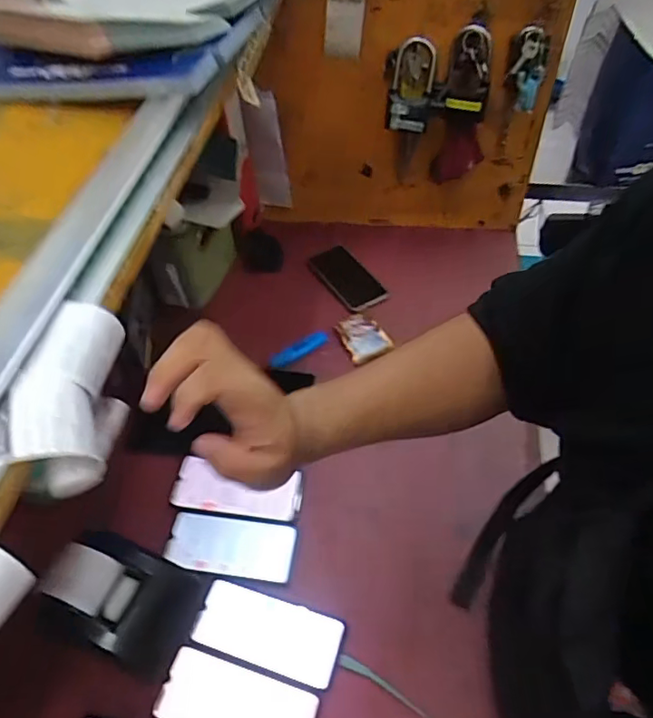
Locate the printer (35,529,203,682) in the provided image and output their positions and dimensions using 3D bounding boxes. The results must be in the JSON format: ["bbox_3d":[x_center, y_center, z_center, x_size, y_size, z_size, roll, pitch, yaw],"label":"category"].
[{"bbox_3d":[-0.222,0.265,0.593,0.137,0.085,0.108,12,52,11],"label":"printer"}]

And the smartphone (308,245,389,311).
[{"bbox_3d":[0.037,-0.145,0.965,0.076,0.014,0.160,-27,53,-18],"label":"smartphone"}]

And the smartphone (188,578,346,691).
[{"bbox_3d":[-0.066,0.305,0.610,0.164,0.008,0.075,13,52,11],"label":"smartphone"}]

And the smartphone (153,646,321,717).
[{"bbox_3d":[-0.094,0.360,0.566,0.162,0.004,0.074,14,52,12],"label":"smartphone"}]

